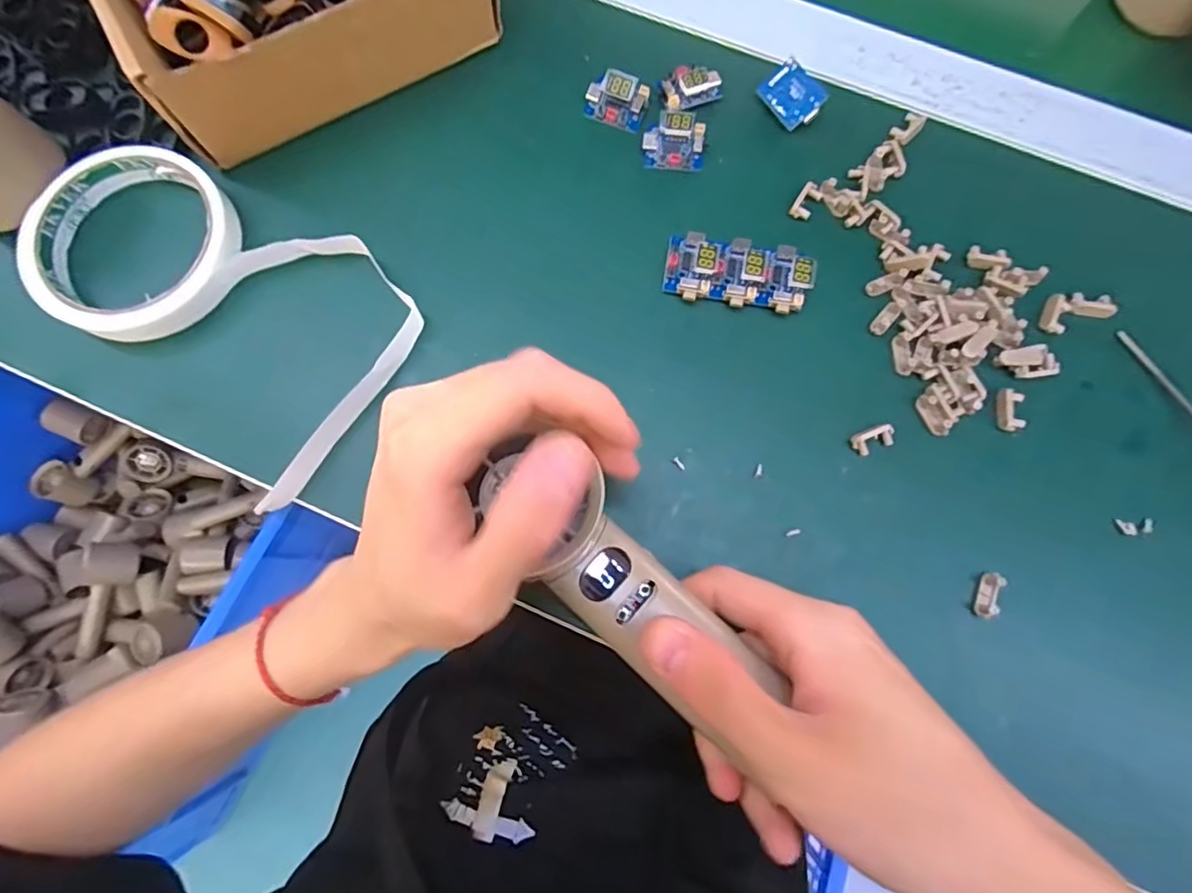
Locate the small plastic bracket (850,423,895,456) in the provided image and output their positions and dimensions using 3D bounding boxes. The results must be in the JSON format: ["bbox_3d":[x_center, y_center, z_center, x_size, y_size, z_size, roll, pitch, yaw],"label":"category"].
[{"bbox_3d":[0.124,-0.003,0.259,0.019,0.006,0.010,-20,80,-3],"label":"small plastic bracket"}]

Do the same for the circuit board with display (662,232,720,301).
[{"bbox_3d":[0.044,-0.086,0.273,0.022,0.014,0.033,11,80,3],"label":"circuit board with display"}]

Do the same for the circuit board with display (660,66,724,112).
[{"bbox_3d":[0.049,-0.182,0.291,0.030,0.013,0.020,-17,80,-2],"label":"circuit board with display"}]

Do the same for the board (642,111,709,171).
[{"bbox_3d":[0.039,-0.150,0.285,0.030,0.014,0.021,6,80,2],"label":"board"}]

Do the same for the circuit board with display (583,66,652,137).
[{"bbox_3d":[0.010,-0.173,0.291,0.030,0.014,0.021,14,80,4],"label":"circuit board with display"}]

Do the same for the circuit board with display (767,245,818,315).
[{"bbox_3d":[0.091,-0.078,0.270,0.017,0.014,0.032,9,80,3],"label":"circuit board with display"}]

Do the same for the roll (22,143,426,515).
[{"bbox_3d":[-0.171,-0.072,0.267,0.187,0.014,0.113,42,83,8],"label":"roll"}]

